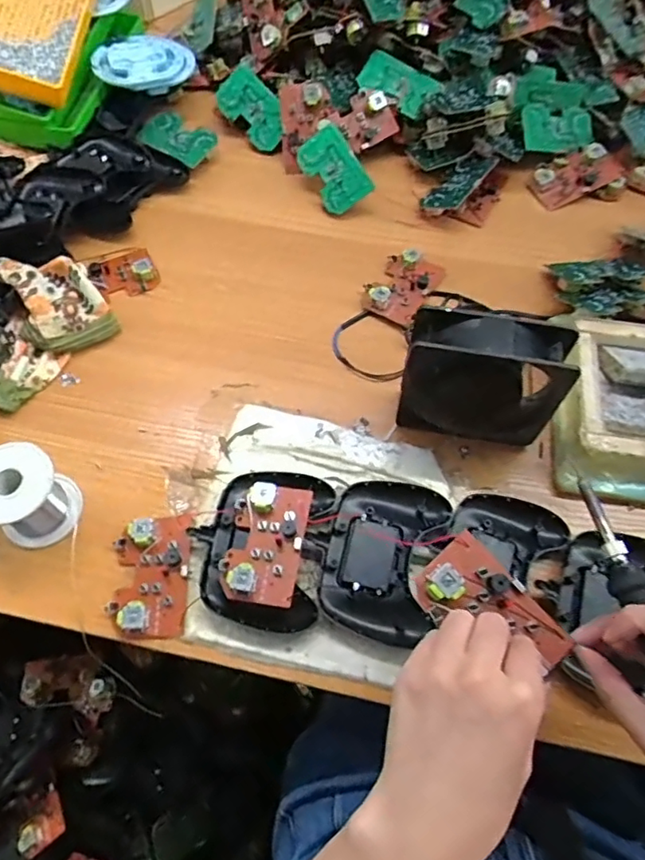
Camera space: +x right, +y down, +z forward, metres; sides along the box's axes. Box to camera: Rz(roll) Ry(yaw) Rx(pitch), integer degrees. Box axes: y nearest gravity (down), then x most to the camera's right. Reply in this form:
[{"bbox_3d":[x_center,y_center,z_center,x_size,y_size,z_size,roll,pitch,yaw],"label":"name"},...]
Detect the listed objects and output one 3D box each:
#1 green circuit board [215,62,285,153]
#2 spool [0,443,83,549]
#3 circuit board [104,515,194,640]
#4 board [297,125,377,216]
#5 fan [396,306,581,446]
[{"bbox_3d":[-0.081,-0.381,0.677,0.056,0.011,0.105,-41,83,17],"label":"green circuit board"},{"bbox_3d":[-0.229,0.051,0.441,0.056,0.068,0.061,0,63,0],"label":"spool"},{"bbox_3d":[-0.132,0.111,0.438,0.056,0.021,0.091,-2,63,-1],"label":"circuit board"},{"bbox_3d":[0.012,-0.288,0.635,0.056,0.009,0.092,-33,82,23],"label":"board"},{"bbox_3d":[0.125,-0.038,0.460,0.117,0.122,0.043,9,63,4],"label":"fan"}]

